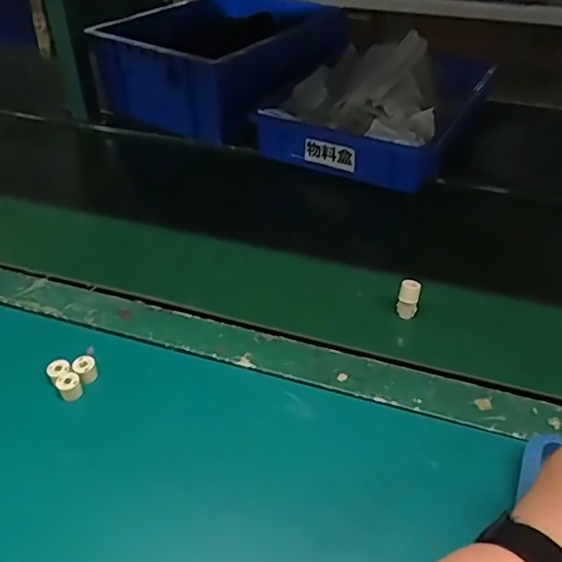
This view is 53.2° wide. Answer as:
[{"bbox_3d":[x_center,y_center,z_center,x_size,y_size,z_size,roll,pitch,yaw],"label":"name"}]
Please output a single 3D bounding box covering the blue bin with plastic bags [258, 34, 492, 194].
[{"bbox_3d":[0.151,-0.273,0.907,0.279,0.106,0.336,21,43,24],"label":"blue bin with plastic bags"}]

